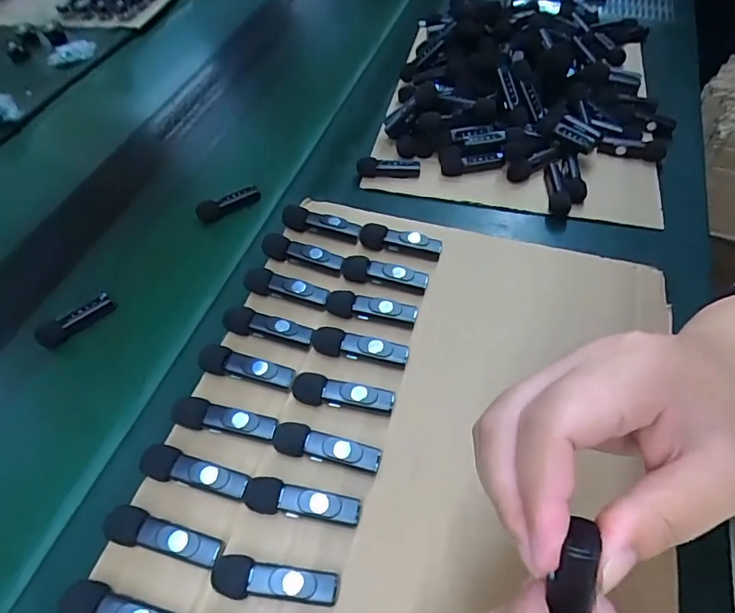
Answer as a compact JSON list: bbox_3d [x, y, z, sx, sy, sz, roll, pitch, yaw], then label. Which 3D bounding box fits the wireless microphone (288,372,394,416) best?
[{"bbox_3d":[-0.016,0.057,0.323,0.065,0.015,0.017,12,54,9],"label":"wireless microphone"}]

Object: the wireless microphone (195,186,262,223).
[{"bbox_3d":[-0.143,-0.105,0.522,0.065,0.018,0.020,-23,53,-12],"label":"wireless microphone"}]

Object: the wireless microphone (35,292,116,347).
[{"bbox_3d":[-0.255,0.012,0.441,0.021,0.017,0.065,36,64,29],"label":"wireless microphone"}]

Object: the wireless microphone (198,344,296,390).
[{"bbox_3d":[-0.078,0.040,0.332,0.062,0.017,0.017,11,54,8],"label":"wireless microphone"}]

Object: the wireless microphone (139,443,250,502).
[{"bbox_3d":[-0.102,0.097,0.295,0.065,0.012,0.018,12,54,9],"label":"wireless microphone"}]

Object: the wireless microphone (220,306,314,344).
[{"bbox_3d":[-0.070,0.014,0.353,0.063,0.011,0.015,12,54,9],"label":"wireless microphone"}]

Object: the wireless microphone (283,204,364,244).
[{"bbox_3d":[-0.039,-0.067,0.413,0.066,0.017,0.012,14,54,10],"label":"wireless microphone"}]

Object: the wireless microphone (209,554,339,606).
[{"bbox_3d":[-0.048,0.143,0.261,0.064,0.014,0.019,8,53,6],"label":"wireless microphone"}]

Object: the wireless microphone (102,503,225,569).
[{"bbox_3d":[-0.111,0.125,0.275,0.065,0.014,0.018,11,54,8],"label":"wireless microphone"}]

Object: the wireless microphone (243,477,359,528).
[{"bbox_3d":[-0.038,0.111,0.285,0.066,0.015,0.018,10,54,8],"label":"wireless microphone"}]

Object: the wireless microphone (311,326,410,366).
[{"bbox_3d":[-0.005,0.027,0.344,0.066,0.013,0.016,10,53,7],"label":"wireless microphone"}]

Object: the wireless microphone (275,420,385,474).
[{"bbox_3d":[-0.025,0.086,0.304,0.065,0.016,0.017,12,54,9],"label":"wireless microphone"}]

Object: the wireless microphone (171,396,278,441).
[{"bbox_3d":[-0.088,0.070,0.315,0.063,0.017,0.018,7,53,5],"label":"wireless microphone"}]

